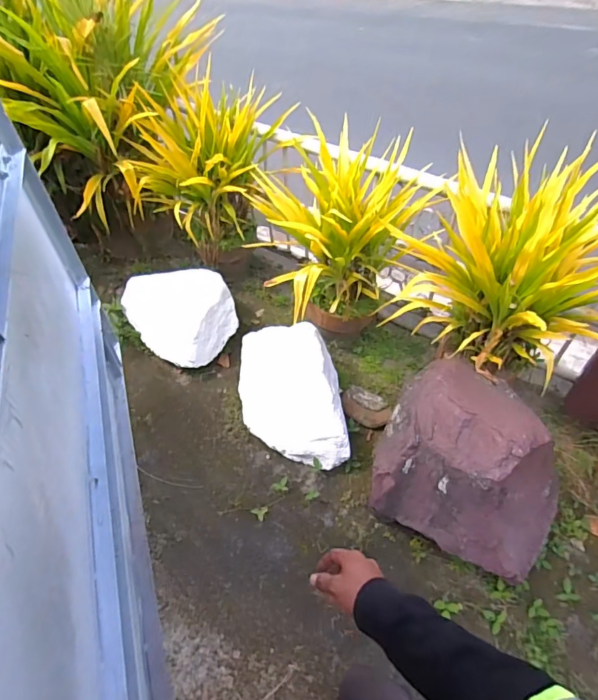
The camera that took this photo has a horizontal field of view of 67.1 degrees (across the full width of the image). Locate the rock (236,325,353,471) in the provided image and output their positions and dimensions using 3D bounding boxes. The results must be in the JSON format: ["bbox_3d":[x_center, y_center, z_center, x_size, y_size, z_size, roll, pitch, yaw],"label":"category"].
[{"bbox_3d":[-0.039,0.178,1.844,0.402,0.214,0.607,-8,50,-3],"label":"rock"}]

